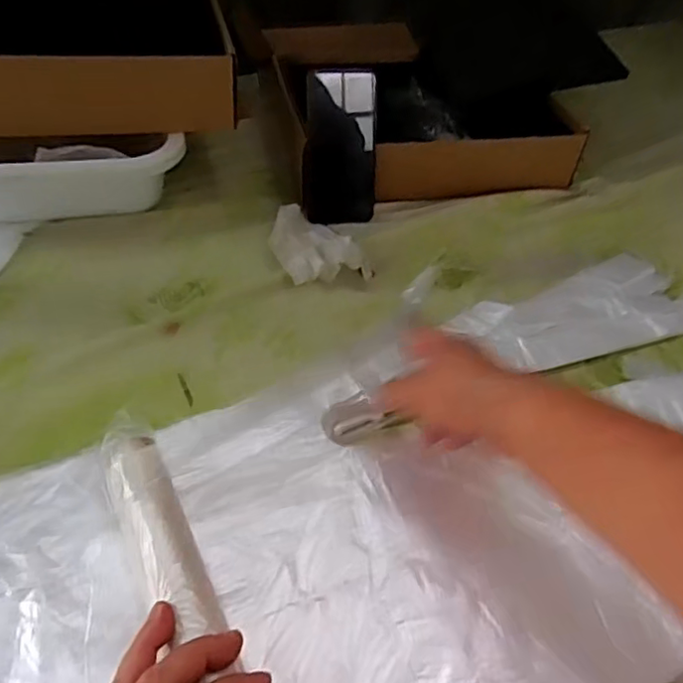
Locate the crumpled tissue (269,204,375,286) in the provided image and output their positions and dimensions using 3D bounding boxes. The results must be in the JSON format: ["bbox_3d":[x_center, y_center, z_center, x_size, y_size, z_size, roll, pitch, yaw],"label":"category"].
[{"bbox_3d":[-0.033,-0.102,0.655,0.084,0.022,0.126,-21,52,-25],"label":"crumpled tissue"}]

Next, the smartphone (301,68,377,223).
[{"bbox_3d":[-0.003,-0.220,0.698,0.083,0.164,0.010,4,24,9],"label":"smartphone"}]

